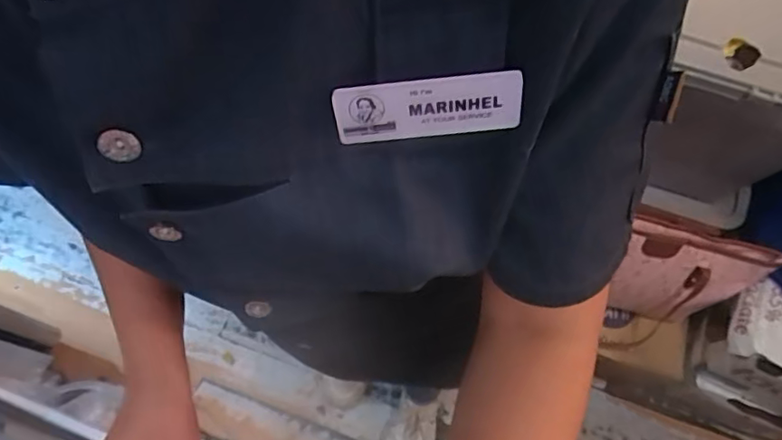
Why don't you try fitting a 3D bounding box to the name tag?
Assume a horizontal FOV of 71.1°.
[{"bbox_3d":[0.015,-0.045,0.223,0.074,0.028,0.004,-6,45,4],"label":"name tag"}]

